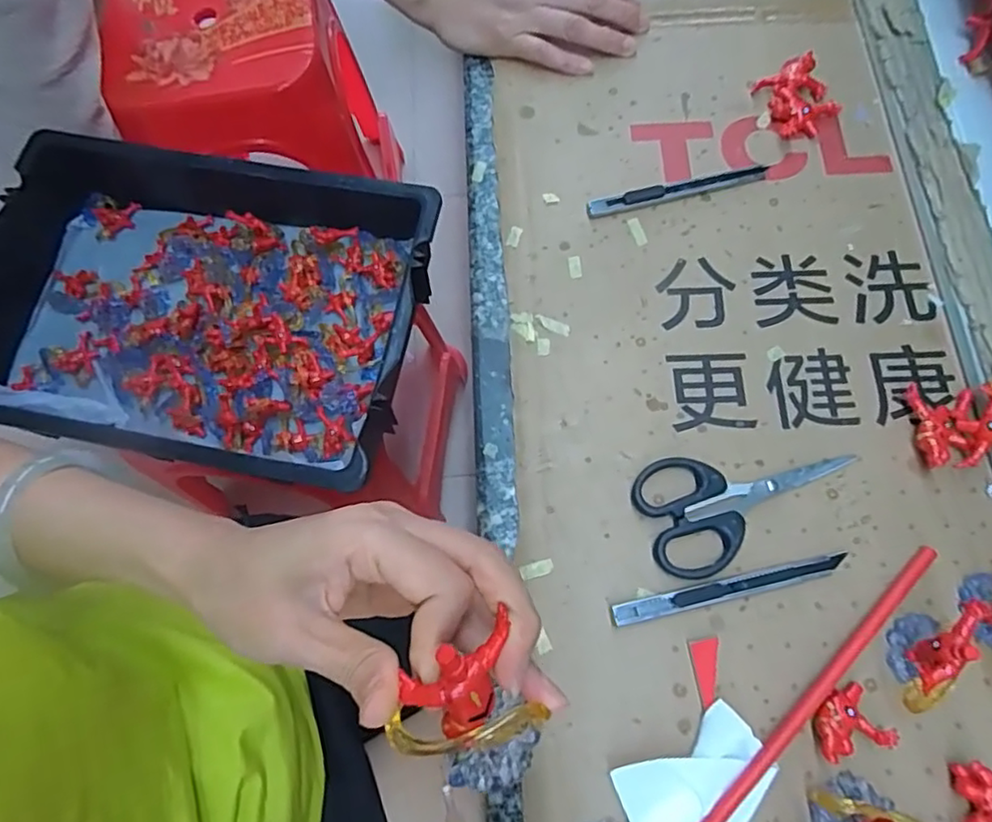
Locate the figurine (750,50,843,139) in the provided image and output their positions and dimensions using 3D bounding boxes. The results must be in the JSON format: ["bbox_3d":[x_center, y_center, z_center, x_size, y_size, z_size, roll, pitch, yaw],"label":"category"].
[{"bbox_3d":[0.210,-0.216,0.423,0.046,0.015,0.053,-20,72,-5],"label":"figurine"}]

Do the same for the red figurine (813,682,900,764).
[{"bbox_3d":[0.176,0.156,0.307,0.038,0.015,0.028,-13,72,-3],"label":"red figurine"}]

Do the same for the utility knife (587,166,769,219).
[{"bbox_3d":[0.121,-0.147,0.406,0.123,0.007,0.013,-15,72,-3],"label":"utility knife"}]

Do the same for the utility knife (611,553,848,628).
[{"bbox_3d":[0.127,0.096,0.331,0.130,0.007,0.011,-13,72,-3],"label":"utility knife"}]

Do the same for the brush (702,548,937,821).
[{"bbox_3d":[0.143,0.163,0.307,0.259,0.011,0.013,-42,75,-11],"label":"brush"}]

